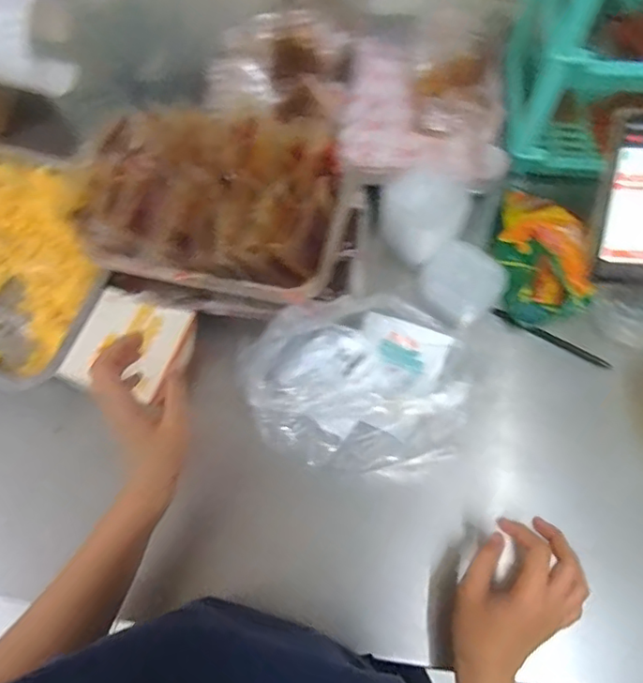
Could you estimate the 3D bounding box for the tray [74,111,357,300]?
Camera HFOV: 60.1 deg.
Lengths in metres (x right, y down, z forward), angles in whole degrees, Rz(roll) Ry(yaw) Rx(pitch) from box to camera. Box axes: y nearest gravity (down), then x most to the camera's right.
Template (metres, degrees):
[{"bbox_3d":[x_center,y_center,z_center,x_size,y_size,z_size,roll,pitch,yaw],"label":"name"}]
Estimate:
[{"bbox_3d":[-0.106,-0.147,0.558,0.261,0.064,0.193,7,66,5],"label":"tray"}]

